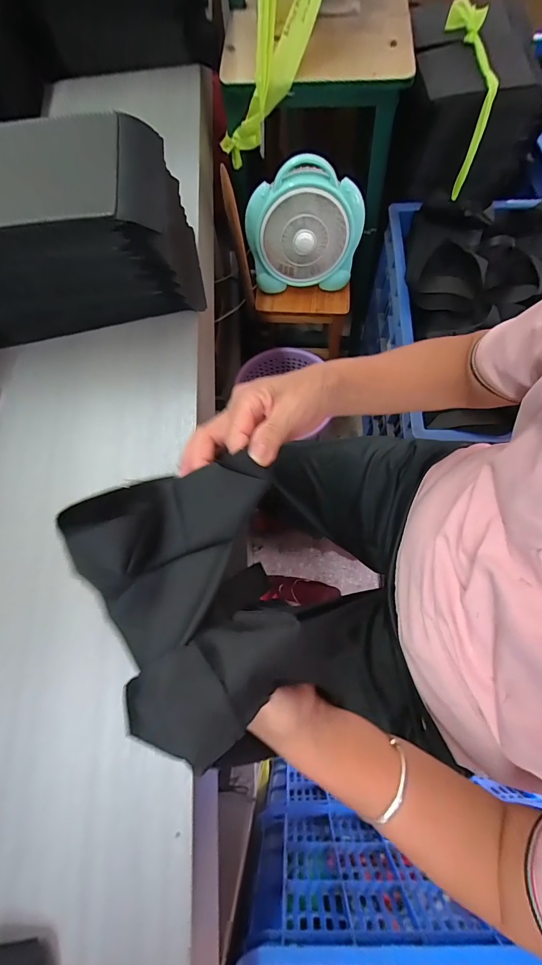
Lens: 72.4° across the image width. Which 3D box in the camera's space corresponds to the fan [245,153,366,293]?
[{"bbox_3d":[0.071,-0.526,0.782,0.240,0.215,0.075,-1,72,2],"label":"fan"}]

